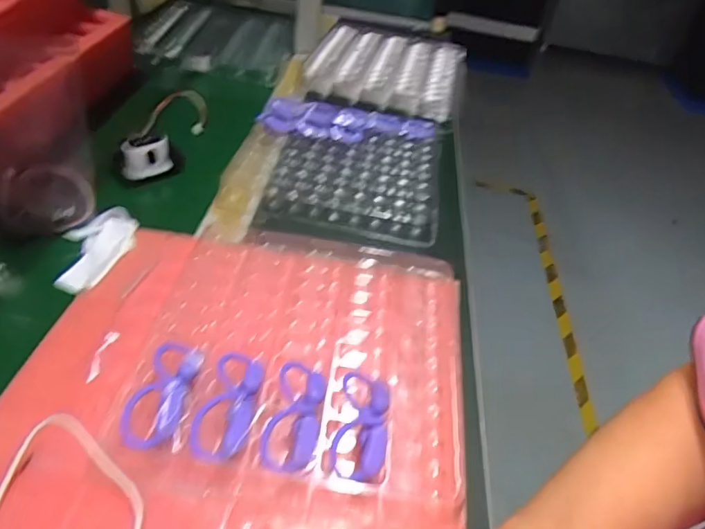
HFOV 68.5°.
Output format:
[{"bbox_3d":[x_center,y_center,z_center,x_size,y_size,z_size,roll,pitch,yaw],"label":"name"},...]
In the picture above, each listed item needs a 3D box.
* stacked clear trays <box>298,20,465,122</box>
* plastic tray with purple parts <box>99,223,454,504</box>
[{"bbox_3d":[0.065,-0.335,0.877,0.253,0.046,0.235,15,41,3],"label":"stacked clear trays"},{"bbox_3d":[-0.032,0.063,0.431,0.246,0.026,0.246,10,41,-2],"label":"plastic tray with purple parts"}]

